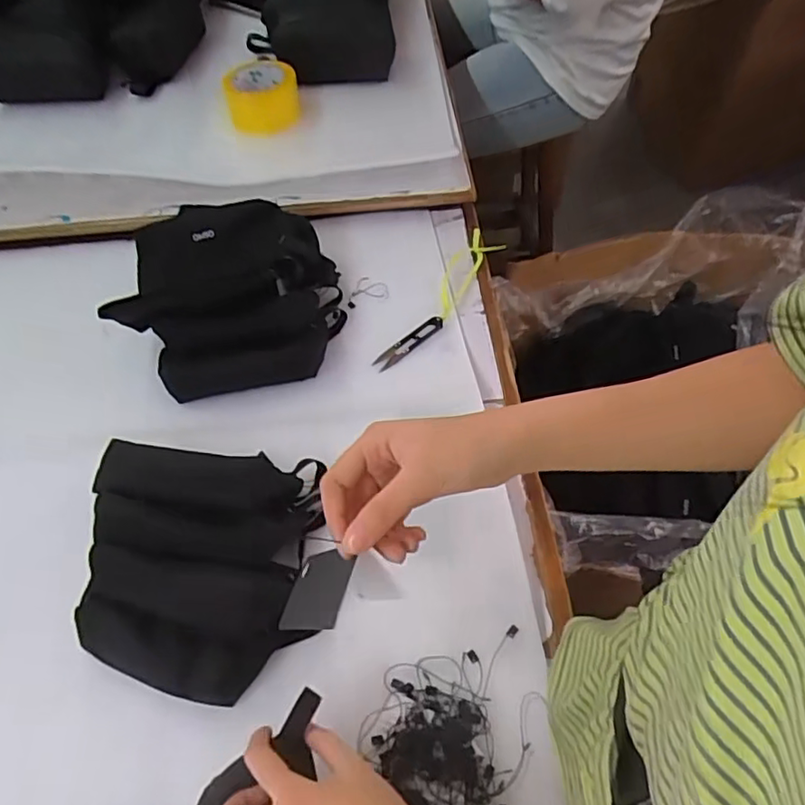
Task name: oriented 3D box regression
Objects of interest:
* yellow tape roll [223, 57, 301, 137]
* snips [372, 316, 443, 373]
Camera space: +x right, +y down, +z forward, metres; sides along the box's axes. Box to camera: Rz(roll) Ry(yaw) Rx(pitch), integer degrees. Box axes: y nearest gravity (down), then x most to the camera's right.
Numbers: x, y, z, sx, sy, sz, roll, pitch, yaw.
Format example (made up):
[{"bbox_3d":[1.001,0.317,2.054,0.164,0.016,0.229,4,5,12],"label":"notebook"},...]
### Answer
[{"bbox_3d":[-0.221,-0.471,0.935,0.107,0.076,0.101,-1,56,1],"label":"yellow tape roll"},{"bbox_3d":[0.009,-0.073,0.735,0.104,0.008,0.025,-37,62,-21],"label":"snips"}]

